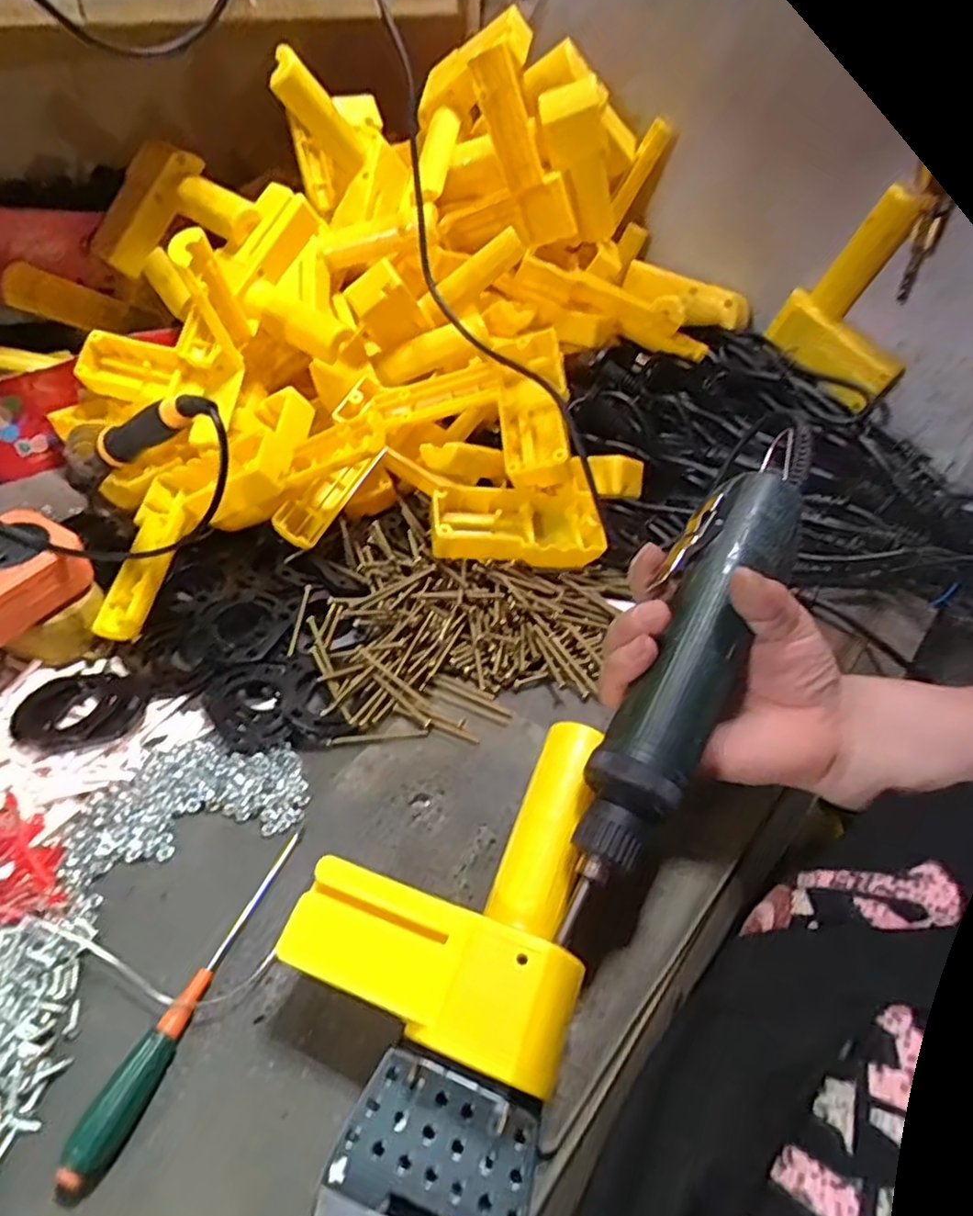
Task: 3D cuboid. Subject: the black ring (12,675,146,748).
[{"bbox_3d":[-0.224,0.057,0.382,0.062,0.012,0.047,-6,46,-9],"label":"black ring"}]

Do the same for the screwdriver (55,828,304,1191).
[{"bbox_3d":[-0.121,0.158,0.294,0.014,0.017,0.145,17,47,13],"label":"screwdriver"}]

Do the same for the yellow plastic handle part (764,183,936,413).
[{"bbox_3d":[0.339,-0.264,0.605,0.120,0.144,0.052,49,27,9],"label":"yellow plastic handle part"}]

